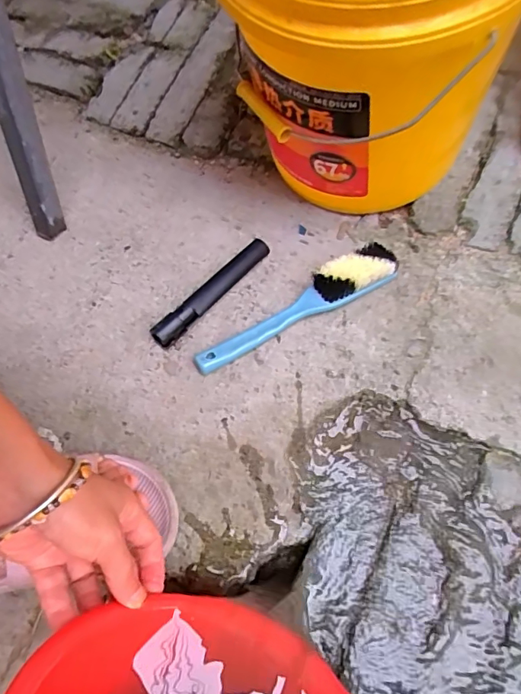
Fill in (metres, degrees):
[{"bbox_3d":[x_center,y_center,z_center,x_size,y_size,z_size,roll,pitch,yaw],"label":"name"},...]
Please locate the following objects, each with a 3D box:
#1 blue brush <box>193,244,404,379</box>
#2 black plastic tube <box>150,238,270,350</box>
[{"bbox_3d":[0.035,-0.041,0.478,0.227,0.028,0.040,-28,67,-10],"label":"blue brush"},{"bbox_3d":[-0.051,-0.061,0.494,0.024,0.022,0.157,38,72,18],"label":"black plastic tube"}]

